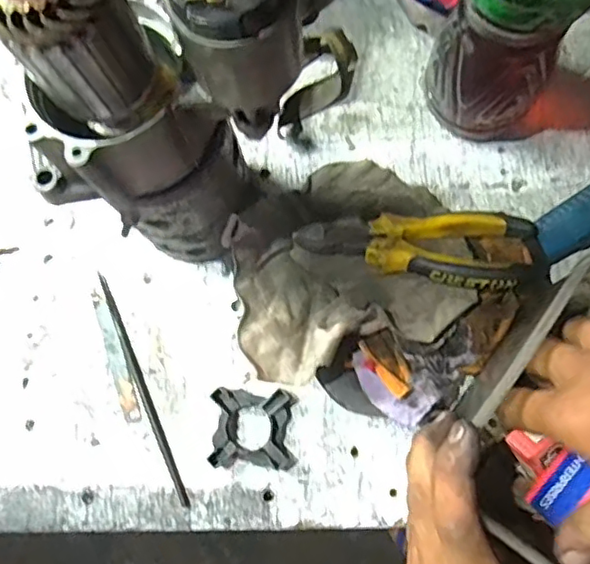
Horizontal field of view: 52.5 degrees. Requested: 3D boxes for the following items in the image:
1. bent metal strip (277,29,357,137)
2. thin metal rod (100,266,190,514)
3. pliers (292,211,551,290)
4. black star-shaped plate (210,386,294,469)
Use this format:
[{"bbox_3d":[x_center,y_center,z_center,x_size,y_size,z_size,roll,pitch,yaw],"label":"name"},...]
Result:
[{"bbox_3d":[0.013,-0.150,0.457,0.048,0.028,0.086,34,93,9],"label":"bent metal strip"},{"bbox_3d":[-0.109,0.074,0.423,0.007,0.004,0.173,-24,78,-2],"label":"thin metal rod"},{"bbox_3d":[0.086,-0.022,0.398,0.165,0.026,0.057,8,51,7],"label":"pliers"},{"bbox_3d":[-0.029,0.100,0.409,0.053,0.015,0.051,0,78,3],"label":"black star-shaped plate"}]

